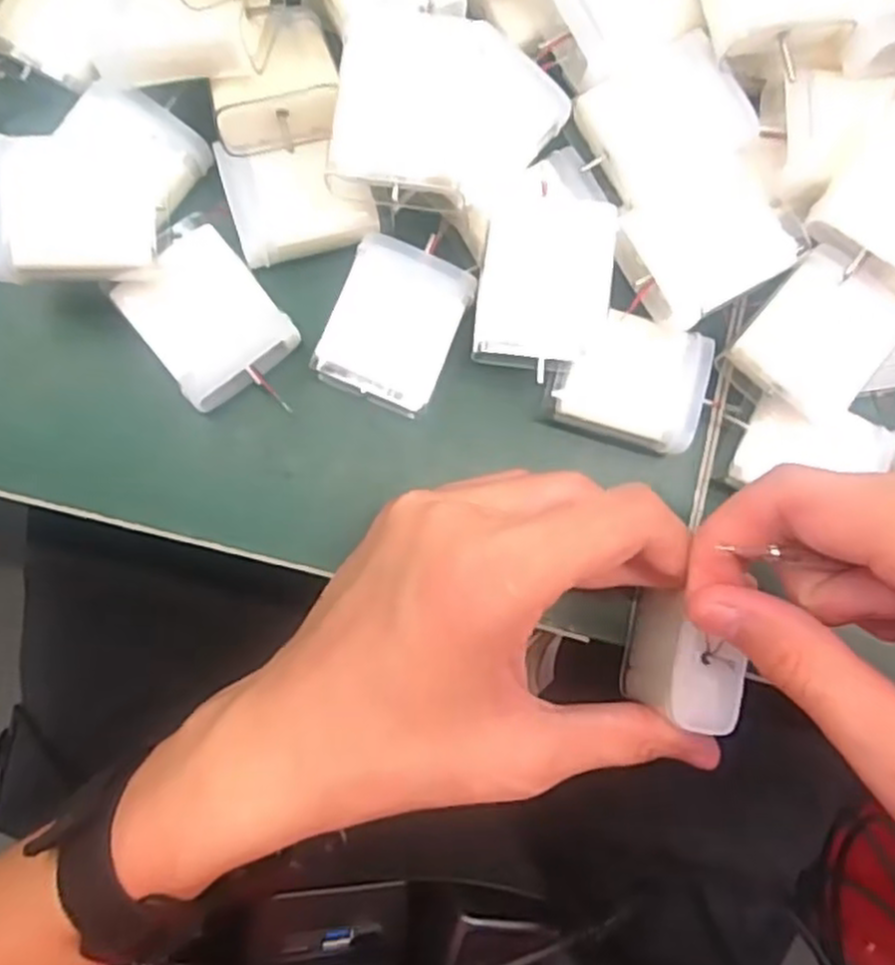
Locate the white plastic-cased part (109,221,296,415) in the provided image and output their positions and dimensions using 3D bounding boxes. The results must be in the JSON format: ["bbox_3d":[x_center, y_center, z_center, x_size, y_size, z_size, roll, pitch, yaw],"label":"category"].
[{"bbox_3d":[-0.079,-0.053,0.255,0.041,0.019,0.047,-41,89,-9],"label":"white plastic-cased part"}]

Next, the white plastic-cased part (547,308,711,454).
[{"bbox_3d":[0.062,-0.034,0.267,0.049,0.020,0.042,17,81,-4],"label":"white plastic-cased part"}]

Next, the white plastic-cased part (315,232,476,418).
[{"bbox_3d":[-0.018,-0.052,0.260,0.040,0.019,0.054,22,81,-3],"label":"white plastic-cased part"}]

